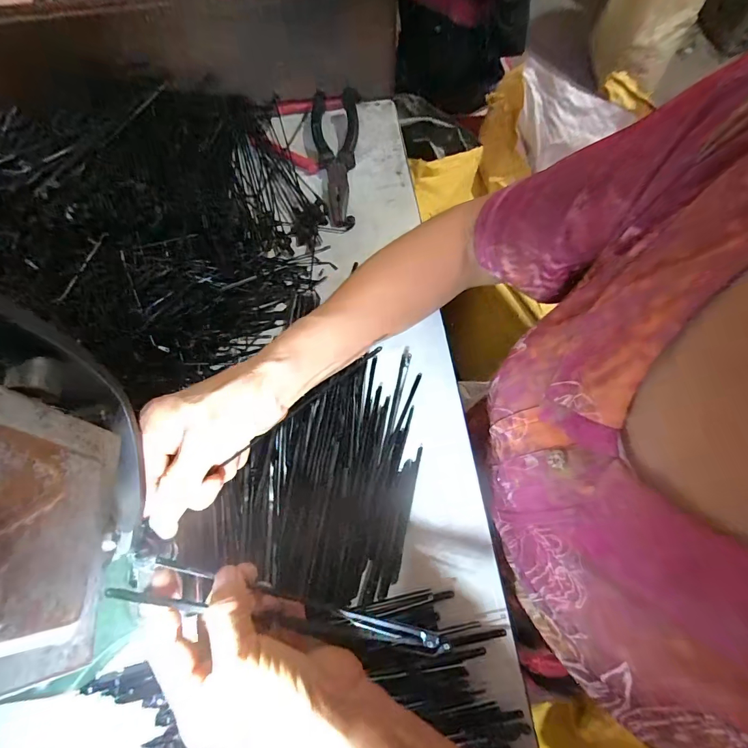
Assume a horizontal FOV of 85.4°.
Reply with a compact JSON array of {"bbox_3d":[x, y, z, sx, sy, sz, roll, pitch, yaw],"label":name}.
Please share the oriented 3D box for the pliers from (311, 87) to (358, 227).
[{"bbox_3d":[-0.045,-0.252,0.454,0.052,0.025,0.202,0,66,-2],"label":"pliers"}]

